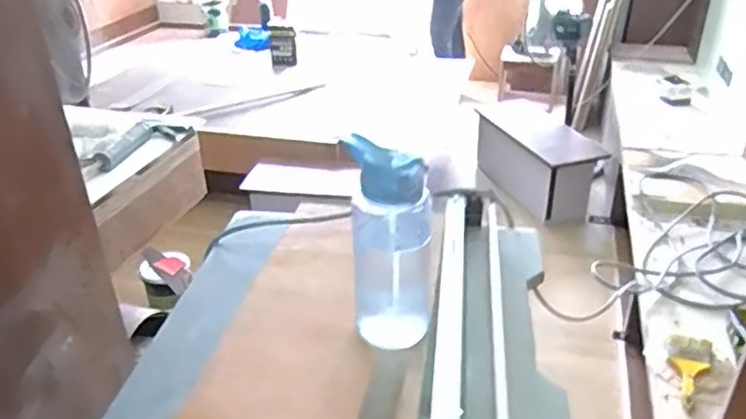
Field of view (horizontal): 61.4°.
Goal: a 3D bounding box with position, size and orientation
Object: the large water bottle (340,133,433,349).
[{"bbox_3d":[0.024,0.047,0.871,0.100,0.300,0.106,-7,30,-10],"label":"large water bottle"}]

